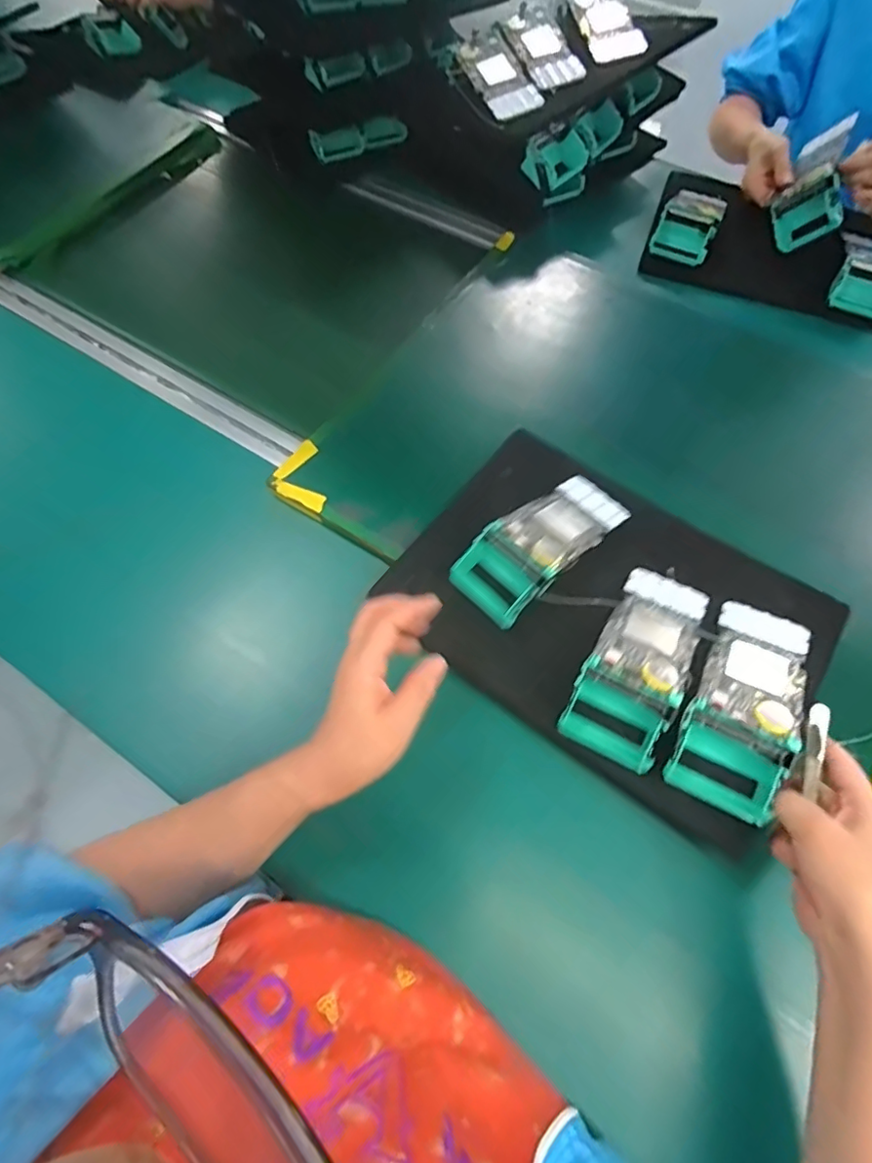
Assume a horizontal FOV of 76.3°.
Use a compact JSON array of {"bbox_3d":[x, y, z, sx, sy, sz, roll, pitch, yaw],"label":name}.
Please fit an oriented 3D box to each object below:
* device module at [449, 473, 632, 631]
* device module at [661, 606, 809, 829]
[{"bbox_3d":[0.099,-0.042,0.487,0.181,0.040,0.069,-39,64,-22],"label":"device module"},{"bbox_3d":[0.237,0.082,0.418,0.070,0.042,0.176,26,61,18],"label":"device module"}]

